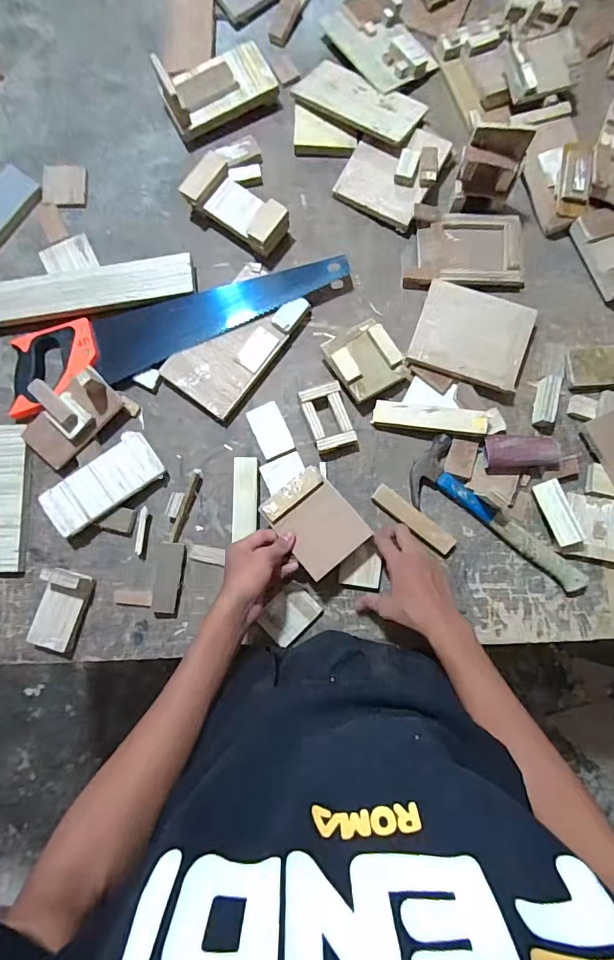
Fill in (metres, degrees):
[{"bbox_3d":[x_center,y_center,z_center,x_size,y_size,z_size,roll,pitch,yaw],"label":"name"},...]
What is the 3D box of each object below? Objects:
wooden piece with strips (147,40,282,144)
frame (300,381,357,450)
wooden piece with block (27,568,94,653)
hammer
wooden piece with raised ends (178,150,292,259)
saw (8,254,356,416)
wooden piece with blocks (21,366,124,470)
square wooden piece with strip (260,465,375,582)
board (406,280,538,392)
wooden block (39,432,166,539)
[{"bbox_3d":[-0.136,-0.608,0.703,0.169,0.072,0.090,-31,83,-5],"label":"wooden piece with strips"},{"bbox_3d":[0.031,-0.090,0.660,0.062,0.025,0.092,-19,83,-3],"label":"frame"},{"bbox_3d":[-0.338,0.176,0.625,0.061,0.042,0.108,19,82,2],"label":"wooden piece with block"},{"bbox_3d":[0.273,0.055,0.649,0.277,0.026,0.095,35,83,4],"label":"hammer"},{"bbox_3d":[-0.103,-0.409,0.691,0.161,0.047,0.083,34,83,4],"label":"wooden piece with raised ends"},{"bbox_3d":[-0.184,-0.221,0.678,0.511,0.023,0.109,-16,82,-3],"label":"saw"},{"bbox_3d":[-0.337,-0.094,0.638,0.081,0.065,0.137,43,84,5],"label":"wooden piece with blocks"},{"bbox_3d":[0.012,0.056,0.611,0.098,0.007,0.123,-40,84,-6],"label":"square wooden piece with strip"},{"bbox_3d":[0.243,-0.212,0.670,0.158,0.009,0.134,17,82,7],"label":"board"},{"bbox_3d":[-0.286,0.007,0.649,0.163,0.029,0.073,-36,84,-5],"label":"wooden block"}]

